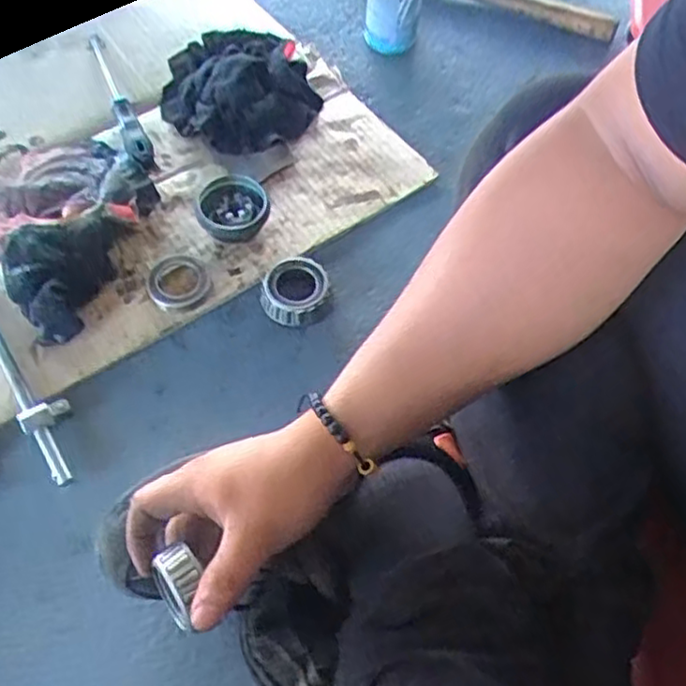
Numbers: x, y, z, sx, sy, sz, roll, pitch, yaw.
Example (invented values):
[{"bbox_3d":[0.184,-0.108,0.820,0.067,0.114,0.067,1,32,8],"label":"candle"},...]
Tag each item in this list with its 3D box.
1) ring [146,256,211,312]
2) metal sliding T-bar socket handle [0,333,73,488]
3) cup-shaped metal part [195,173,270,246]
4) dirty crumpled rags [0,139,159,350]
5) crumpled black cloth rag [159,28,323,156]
[{"bbox_3d":[-0.160,-0.060,0.689,0.059,0.011,0.064,2,58,-2],"label":"ring"},{"bbox_3d":[-0.289,0.023,0.632,0.039,0.023,0.242,-31,65,-20],"label":"metal sliding T-bar socket handle"},{"bbox_3d":[-0.113,-0.137,0.716,0.071,0.029,0.075,1,60,-2],"label":"cup-shaped metal part"},{"bbox_3d":[-0.267,-0.116,0.713,0.163,0.064,0.226,-25,63,-17],"label":"dirty crumpled rags"},{"bbox_3d":[-0.117,-0.300,0.821,0.179,0.075,0.174,-31,65,-20],"label":"crumpled black cloth rag"}]

